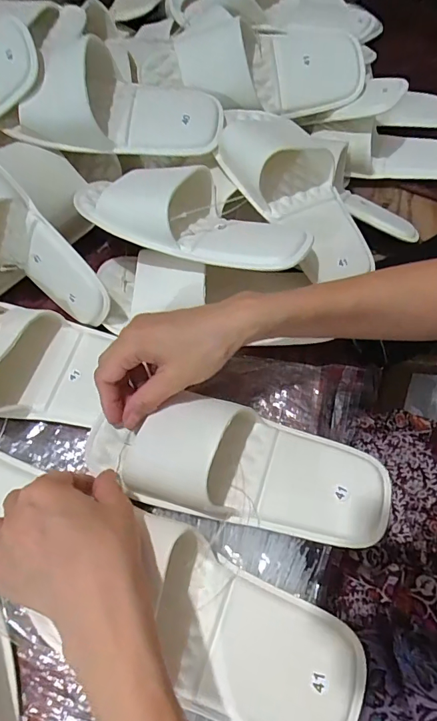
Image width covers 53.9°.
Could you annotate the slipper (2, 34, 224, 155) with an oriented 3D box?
[{"bbox_3d":[-0.098,-0.257,0.417,0.199,0.071,0.084,2,62,4],"label":"slipper"}]

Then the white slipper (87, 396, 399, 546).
[{"bbox_3d":[0.013,0.075,0.325,0.225,0.056,0.085,12,63,1],"label":"white slipper"}]

